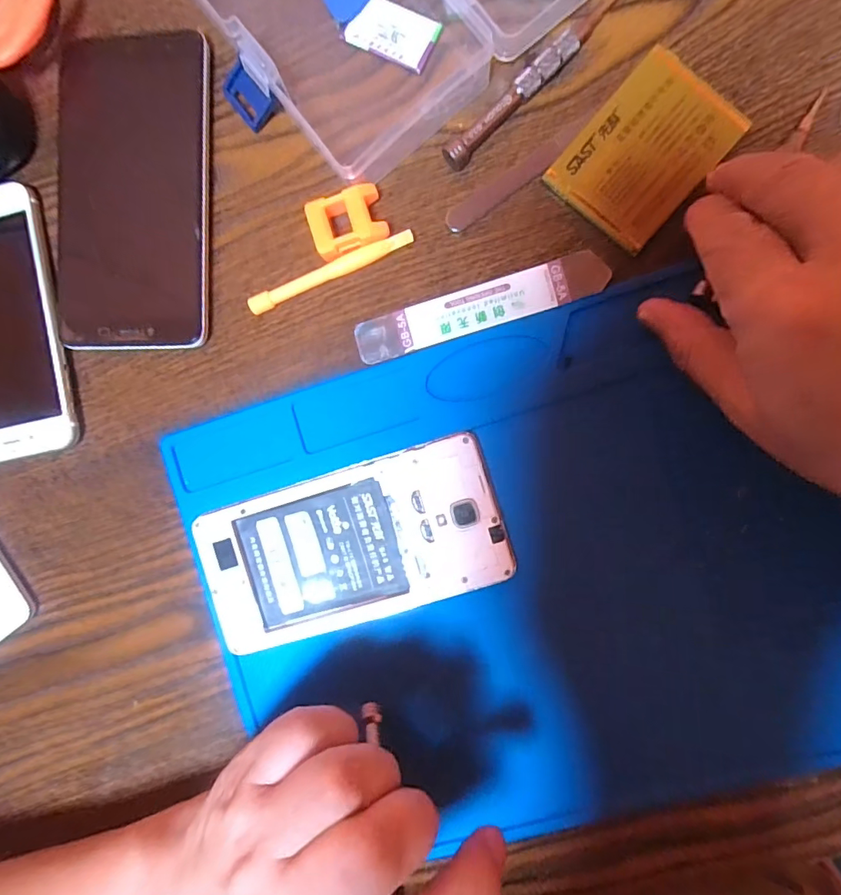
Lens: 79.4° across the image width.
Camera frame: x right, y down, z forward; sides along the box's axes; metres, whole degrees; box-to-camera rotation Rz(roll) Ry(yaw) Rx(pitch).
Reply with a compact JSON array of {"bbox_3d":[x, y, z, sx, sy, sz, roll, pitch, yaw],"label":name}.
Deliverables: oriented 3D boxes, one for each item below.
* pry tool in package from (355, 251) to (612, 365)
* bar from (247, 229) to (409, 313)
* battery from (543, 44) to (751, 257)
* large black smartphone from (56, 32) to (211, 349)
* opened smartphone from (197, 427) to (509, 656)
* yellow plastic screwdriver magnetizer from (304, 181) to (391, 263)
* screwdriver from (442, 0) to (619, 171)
[{"bbox_3d":[0.026,-0.065,0.233,0.115,0.005,0.021,-16,89,6],"label":"pry tool in package"},{"bbox_3d":[-0.042,-0.083,0.240,0.083,0.007,0.008,-22,88,6],"label":"bar"},{"bbox_3d":[0.100,-0.131,0.225,0.055,0.006,0.076,42,94,4],"label":"battery"},{"bbox_3d":[-0.140,-0.123,0.247,0.074,0.012,0.147,1,91,6],"label":"large black smartphone"},{"bbox_3d":[-0.032,0.045,0.238,0.139,0.010,0.070,-19,89,6],"label":"opened smartphone"},{"bbox_3d":[-0.034,-0.104,0.235,0.034,0.014,0.026,-13,89,6],"label":"yellow plastic screwdriver magnetizer"},{"bbox_3d":[0.050,-0.164,0.228,0.101,0.010,0.011,-43,87,5],"label":"screwdriver"}]

